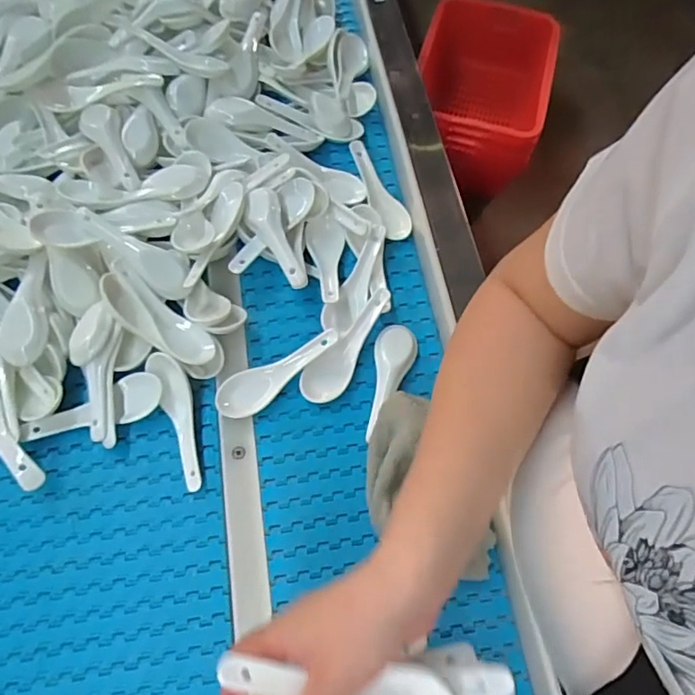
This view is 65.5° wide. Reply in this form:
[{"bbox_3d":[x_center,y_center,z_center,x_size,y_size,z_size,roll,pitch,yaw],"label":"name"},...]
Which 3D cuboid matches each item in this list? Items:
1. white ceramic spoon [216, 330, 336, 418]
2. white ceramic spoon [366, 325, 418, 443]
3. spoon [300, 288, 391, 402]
[{"bbox_3d":[-0.064,0.022,0.491,0.119,0.037,0.034,-31,70,-16],"label":"white ceramic spoon"},{"bbox_3d":[0.038,0.026,0.502,0.038,0.022,0.115,16,65,4],"label":"white ceramic spoon"},{"bbox_3d":[0.003,0.003,0.502,0.034,0.040,0.119,40,69,14],"label":"spoon"}]

